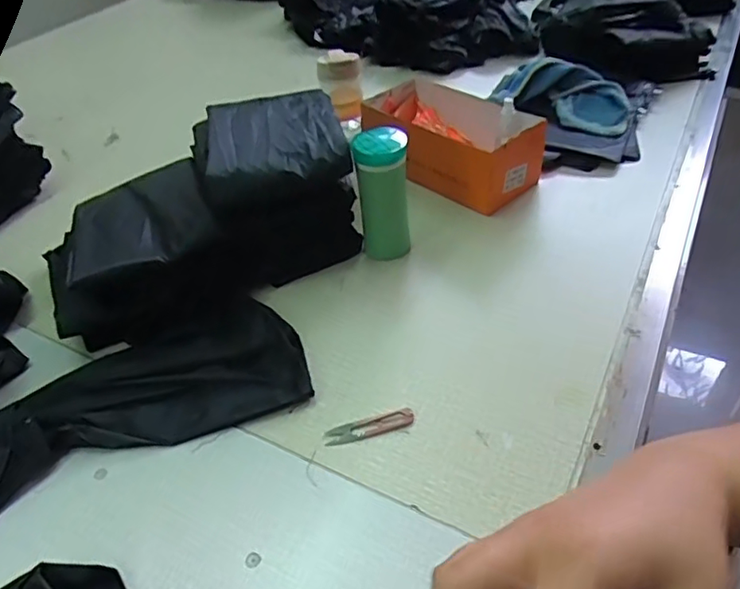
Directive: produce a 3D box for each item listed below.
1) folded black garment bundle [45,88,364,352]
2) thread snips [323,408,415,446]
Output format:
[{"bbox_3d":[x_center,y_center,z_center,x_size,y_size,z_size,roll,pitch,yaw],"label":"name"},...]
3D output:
[{"bbox_3d":[-0.250,-0.125,0.857,0.463,0.187,0.249,-23,44,-17],"label":"folded black garment bundle"},{"bbox_3d":[0.000,0.153,0.655,0.103,0.006,0.026,-14,42,-8],"label":"thread snips"}]

